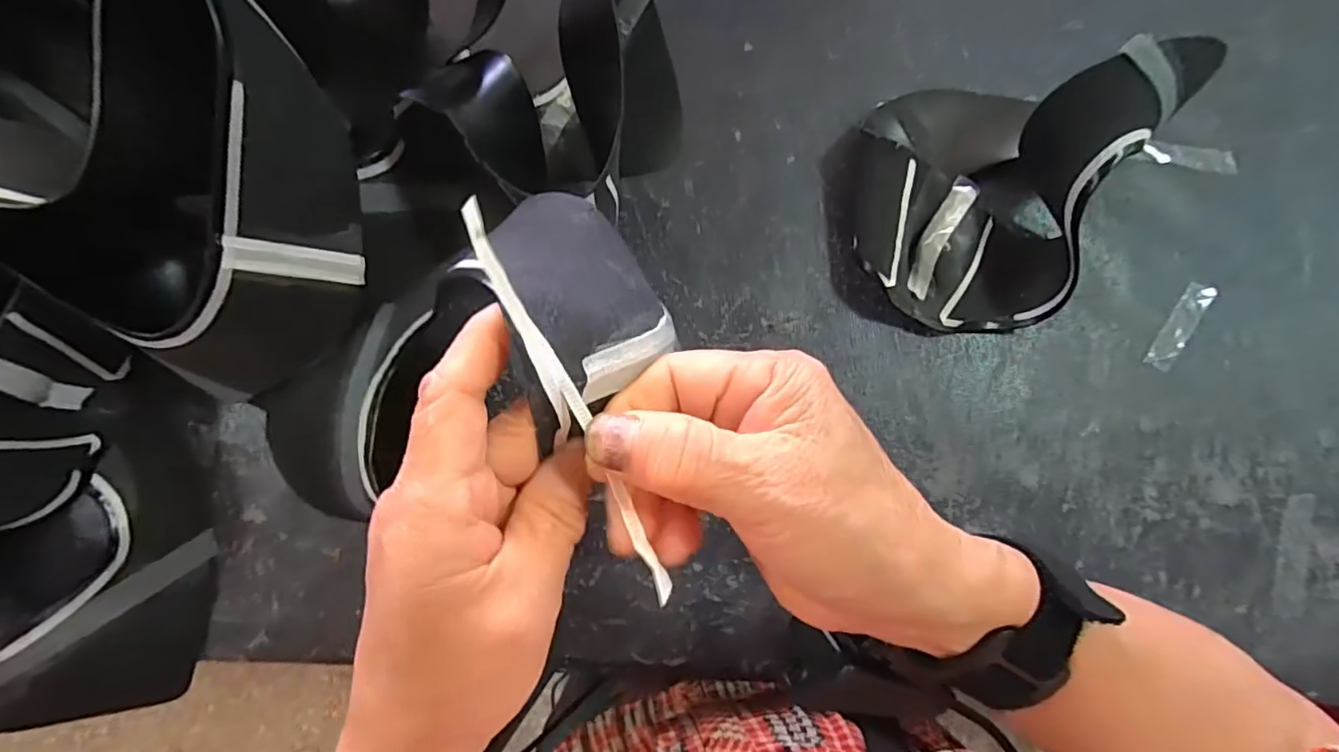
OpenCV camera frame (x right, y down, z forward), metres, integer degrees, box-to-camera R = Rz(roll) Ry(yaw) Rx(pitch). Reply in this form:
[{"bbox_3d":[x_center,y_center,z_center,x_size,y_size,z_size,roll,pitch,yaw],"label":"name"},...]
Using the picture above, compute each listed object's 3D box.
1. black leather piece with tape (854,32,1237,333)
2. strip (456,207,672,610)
[{"bbox_3d":[0.183,-0.111,0.321,0.145,0.097,0.151,0,81,-1],"label":"black leather piece with tape"},{"bbox_3d":[-0.029,0.012,0.164,0.011,0.007,0.126,-26,103,-4],"label":"strip"}]

